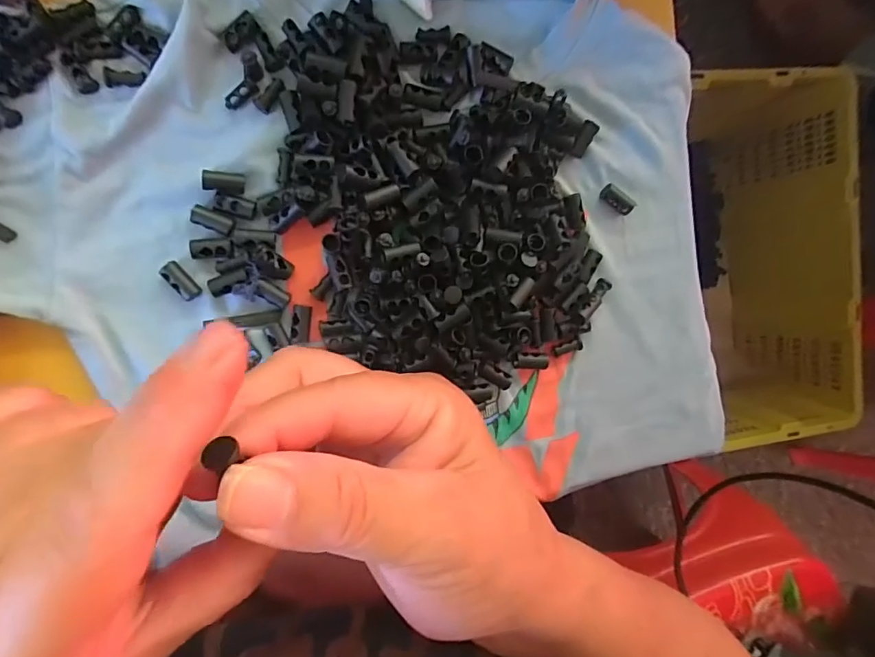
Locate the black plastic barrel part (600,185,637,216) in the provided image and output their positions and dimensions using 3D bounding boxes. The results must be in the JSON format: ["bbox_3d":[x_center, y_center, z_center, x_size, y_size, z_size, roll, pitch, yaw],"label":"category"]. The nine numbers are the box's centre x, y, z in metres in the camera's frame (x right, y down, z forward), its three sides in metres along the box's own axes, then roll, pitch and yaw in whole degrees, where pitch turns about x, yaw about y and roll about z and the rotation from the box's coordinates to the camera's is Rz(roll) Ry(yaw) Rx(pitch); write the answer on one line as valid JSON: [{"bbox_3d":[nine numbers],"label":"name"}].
[{"bbox_3d":[0.098,-0.069,0.269,0.019,0.008,0.009,37,87,-13],"label":"black plastic barrel part"}]

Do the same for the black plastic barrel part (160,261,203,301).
[{"bbox_3d":[-0.117,-0.022,0.226,0.008,0.007,0.019,-43,102,-6],"label":"black plastic barrel part"}]

